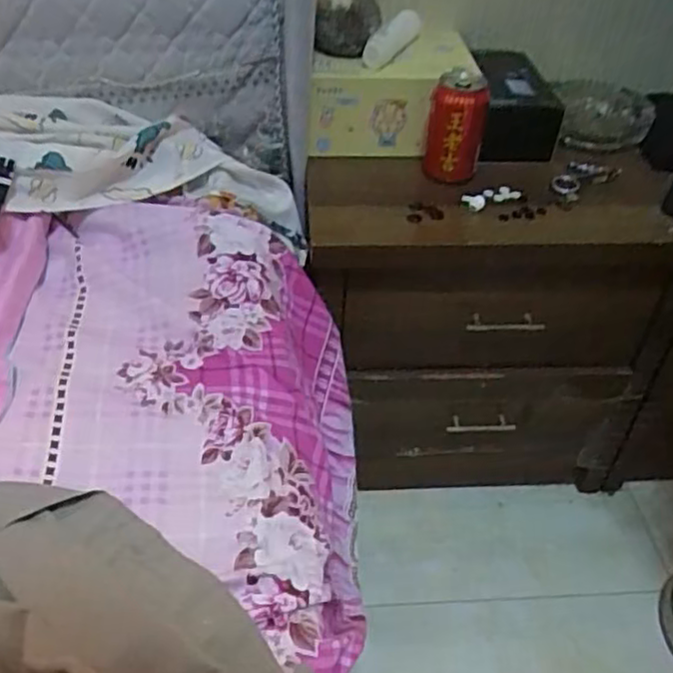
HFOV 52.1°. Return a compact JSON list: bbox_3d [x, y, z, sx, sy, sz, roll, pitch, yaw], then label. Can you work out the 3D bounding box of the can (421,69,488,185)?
[{"bbox_3d":[0.138,-0.242,0.797,0.064,0.115,0.061,8,42,5],"label":"can"}]

